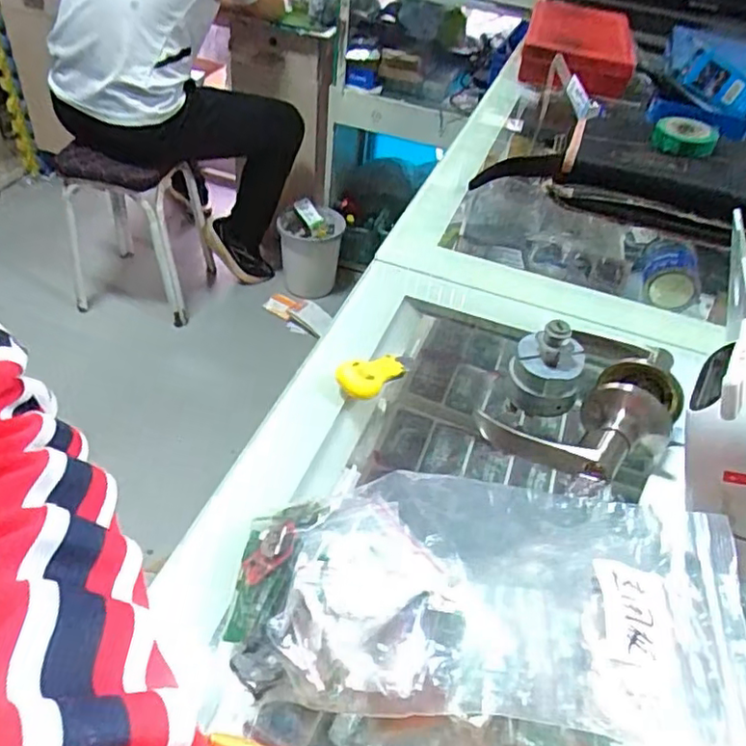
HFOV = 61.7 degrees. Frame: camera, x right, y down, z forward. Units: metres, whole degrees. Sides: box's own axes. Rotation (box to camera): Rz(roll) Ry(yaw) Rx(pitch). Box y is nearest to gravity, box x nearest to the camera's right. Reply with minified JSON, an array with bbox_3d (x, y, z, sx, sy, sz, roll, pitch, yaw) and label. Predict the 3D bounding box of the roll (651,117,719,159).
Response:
[{"bbox_3d":[0.382,-0.289,0.766,0.070,0.024,0.070,26,47,18],"label":"roll"}]

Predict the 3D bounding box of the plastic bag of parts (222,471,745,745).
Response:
[{"bbox_3d":[0.061,0.125,0.341,0.266,0.060,0.127,10,44,3],"label":"plastic bag of parts"}]

